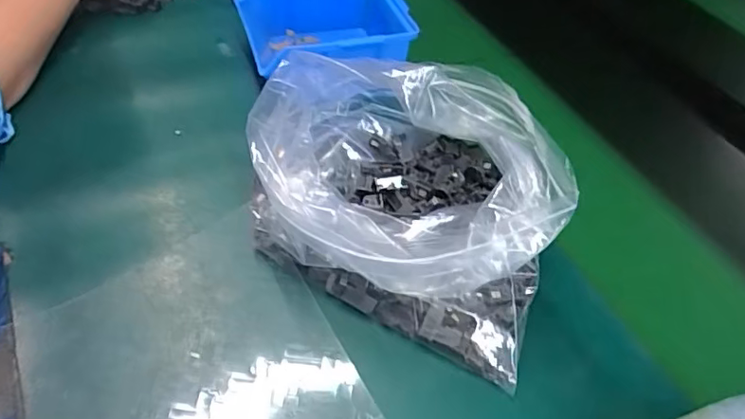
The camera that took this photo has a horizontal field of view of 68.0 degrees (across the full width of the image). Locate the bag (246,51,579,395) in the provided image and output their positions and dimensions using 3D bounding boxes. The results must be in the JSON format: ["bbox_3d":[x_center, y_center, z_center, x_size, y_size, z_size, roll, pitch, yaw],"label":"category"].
[{"bbox_3d":[0.015,-0.011,0.355,0.205,0.110,0.155,19,48,8],"label":"bag"}]

